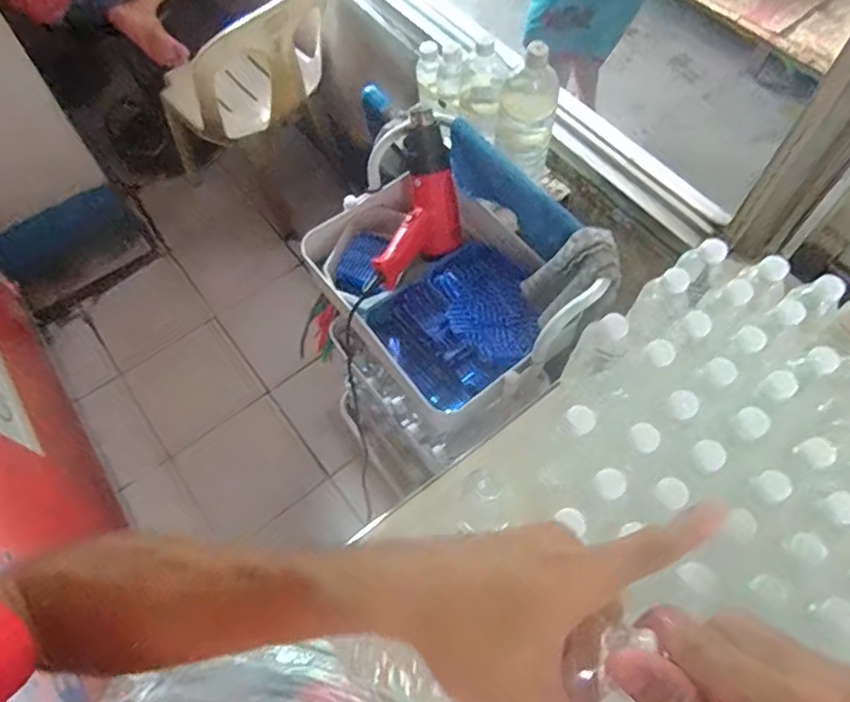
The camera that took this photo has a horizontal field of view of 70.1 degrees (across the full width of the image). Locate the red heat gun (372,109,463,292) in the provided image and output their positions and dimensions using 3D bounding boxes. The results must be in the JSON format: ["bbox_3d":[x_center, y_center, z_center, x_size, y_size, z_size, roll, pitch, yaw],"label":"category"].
[{"bbox_3d":[-0.002,-0.222,0.964,0.114,0.157,0.240,16,64,9],"label":"red heat gun"}]

